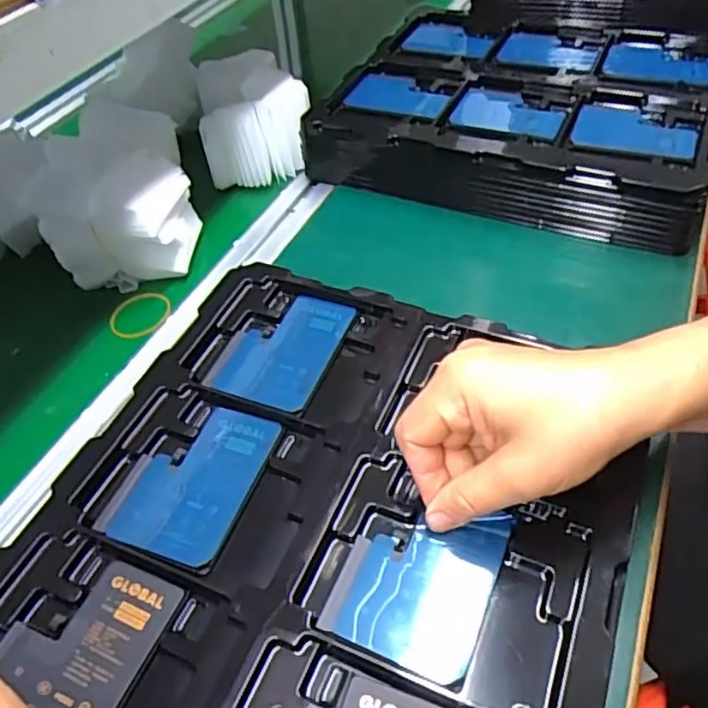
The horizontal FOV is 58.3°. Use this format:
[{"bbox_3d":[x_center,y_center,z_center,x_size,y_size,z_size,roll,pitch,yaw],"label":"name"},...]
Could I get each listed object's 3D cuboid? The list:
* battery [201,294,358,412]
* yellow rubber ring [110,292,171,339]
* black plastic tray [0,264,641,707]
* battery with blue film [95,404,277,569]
[{"bbox_3d":[-0.045,-0.006,0.402,0.070,0.004,0.090,15,51,20],"label":"battery"},{"bbox_3d":[-0.160,-0.030,0.475,0.044,0.004,0.048,-1,46,1],"label":"yellow rubber ring"},{"bbox_3d":[-0.020,0.083,0.311,0.273,0.022,0.310,14,50,19],"label":"black plastic tray"},{"bbox_3d":[-0.087,0.064,0.340,0.067,0.005,0.089,13,50,18],"label":"battery with blue film"}]

